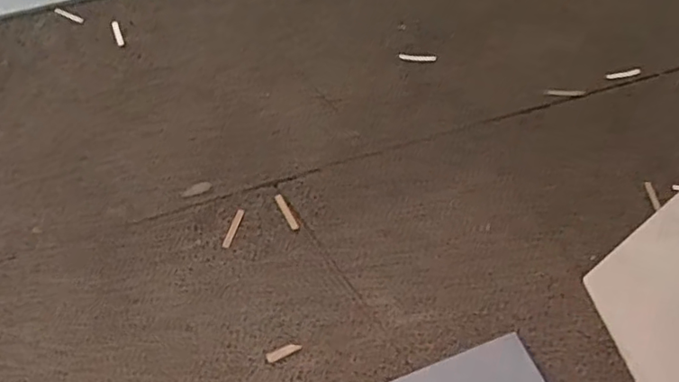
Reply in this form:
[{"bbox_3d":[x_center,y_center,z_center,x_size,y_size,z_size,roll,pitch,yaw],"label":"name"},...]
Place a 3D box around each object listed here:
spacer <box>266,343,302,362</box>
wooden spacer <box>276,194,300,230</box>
[{"bbox_3d":[-0.054,0.156,0.578,0.034,0.004,0.010,-23,57,-16],"label":"spacer"},{"bbox_3d":[-0.059,0.022,0.670,0.009,0.004,0.052,-23,57,-16],"label":"wooden spacer"}]

